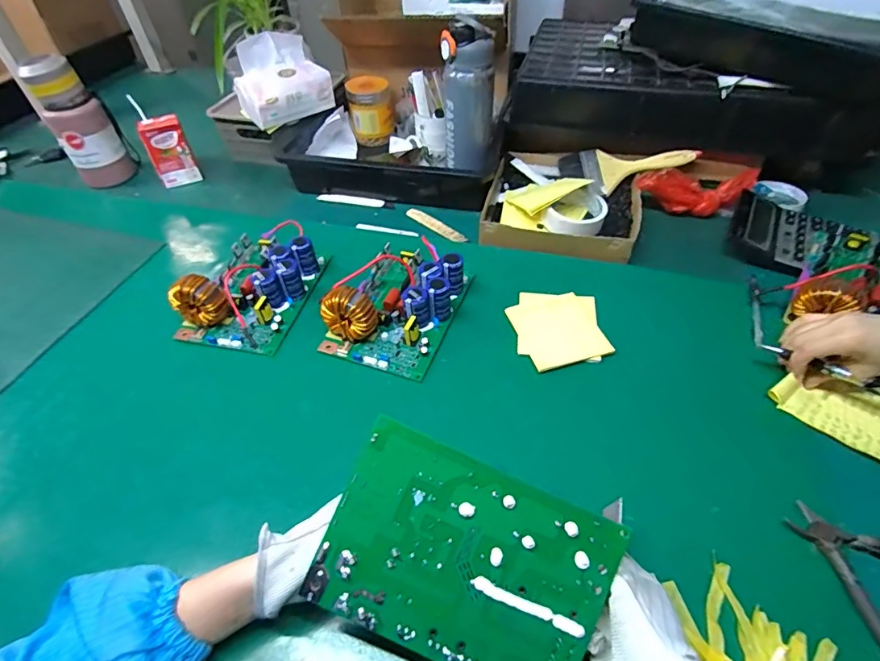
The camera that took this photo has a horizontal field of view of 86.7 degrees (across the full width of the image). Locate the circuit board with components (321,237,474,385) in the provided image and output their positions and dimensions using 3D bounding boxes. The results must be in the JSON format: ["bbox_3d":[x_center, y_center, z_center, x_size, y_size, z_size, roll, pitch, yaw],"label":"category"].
[{"bbox_3d":[-0.053,-0.042,0.583,0.132,0.069,0.183,15,50,16],"label":"circuit board with components"}]

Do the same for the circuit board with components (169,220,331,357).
[{"bbox_3d":[-0.248,-0.070,0.622,0.137,0.070,0.201,9,48,11],"label":"circuit board with components"}]

